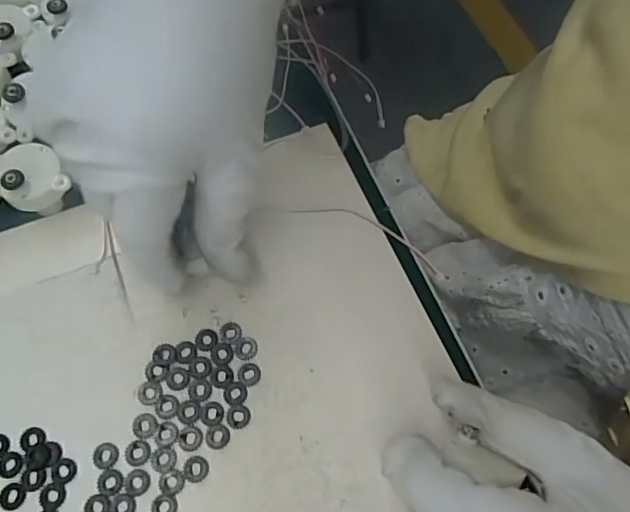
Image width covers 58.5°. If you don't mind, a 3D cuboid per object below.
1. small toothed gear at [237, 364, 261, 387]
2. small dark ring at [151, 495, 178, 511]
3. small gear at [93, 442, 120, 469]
[{"bbox_3d":[-0.030,0.053,0.254,0.010,0.004,0.011,1,65,-1],"label":"small toothed gear"},{"bbox_3d":[-0.062,0.104,0.231,0.011,0.004,0.010,1,65,-1],"label":"small dark ring"},{"bbox_3d":[-0.089,0.085,0.239,0.011,0.004,0.011,1,65,-1],"label":"small gear"}]

